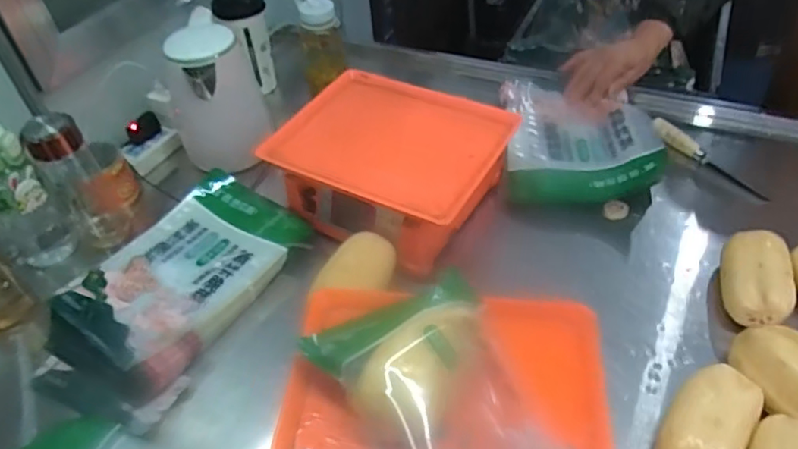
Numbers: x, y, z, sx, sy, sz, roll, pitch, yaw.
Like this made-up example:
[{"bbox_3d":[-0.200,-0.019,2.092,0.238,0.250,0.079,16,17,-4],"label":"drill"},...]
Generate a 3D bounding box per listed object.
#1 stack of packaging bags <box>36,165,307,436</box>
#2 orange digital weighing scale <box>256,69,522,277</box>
[{"bbox_3d":[-0.292,0.082,0.794,0.219,0.067,0.374,20,51,24],"label":"stack of packaging bags"},{"bbox_3d":[-0.011,-0.086,0.847,0.296,0.106,0.250,18,50,22],"label":"orange digital weighing scale"}]

